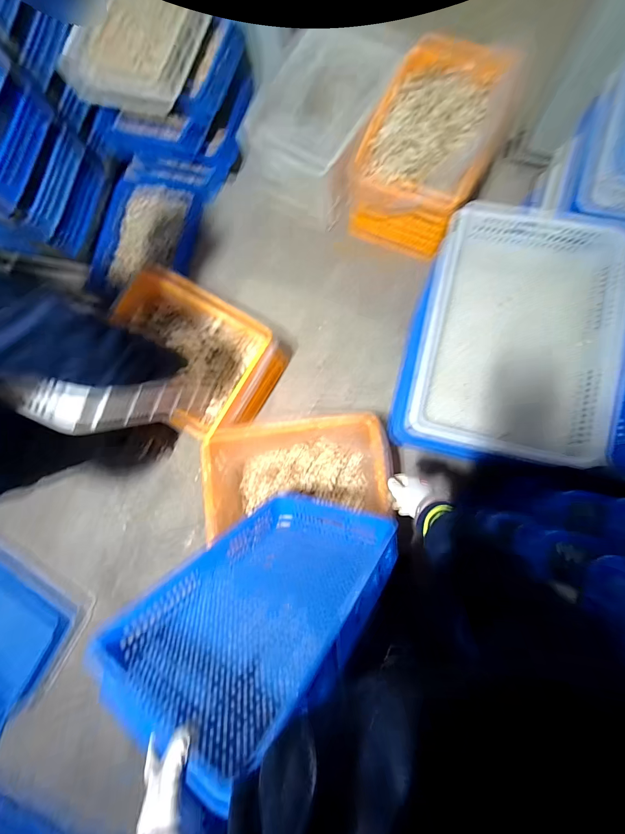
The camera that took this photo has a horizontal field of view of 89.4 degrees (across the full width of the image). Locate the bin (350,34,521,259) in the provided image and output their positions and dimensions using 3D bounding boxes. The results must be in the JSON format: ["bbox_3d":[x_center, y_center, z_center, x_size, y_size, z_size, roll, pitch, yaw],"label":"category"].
[{"bbox_3d":[0.450,-1.029,1.237,0.424,0.294,0.652,27,87,8],"label":"bin"}]

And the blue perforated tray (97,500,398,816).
[{"bbox_3d":[-0.091,0.395,0.730,0.415,0.588,0.106,7,112,33],"label":"blue perforated tray"}]

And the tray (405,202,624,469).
[{"bbox_3d":[0.505,-0.207,0.784,0.413,0.127,0.591,14,85,7],"label":"tray"}]

